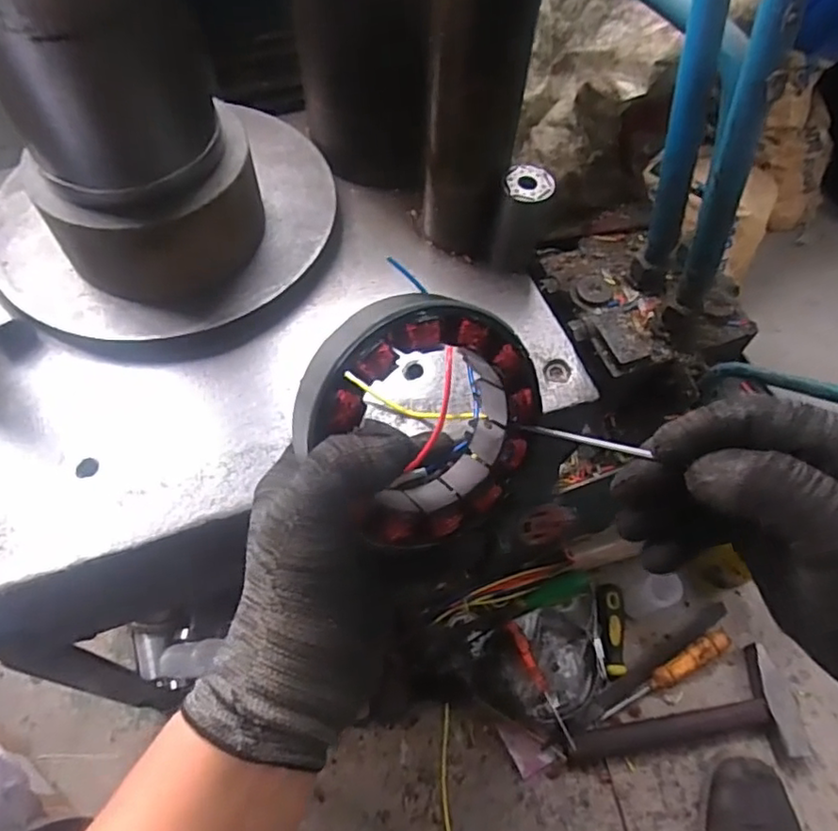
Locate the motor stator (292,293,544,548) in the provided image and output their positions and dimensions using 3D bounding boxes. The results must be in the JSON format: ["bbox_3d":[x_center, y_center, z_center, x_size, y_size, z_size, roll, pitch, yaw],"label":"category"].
[{"bbox_3d":[-0.002,0.002,0.296,0.117,0.127,0.043,-24,27,-19],"label":"motor stator"}]

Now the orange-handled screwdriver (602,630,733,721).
[{"bbox_3d":[0.302,0.314,0.753,0.181,0.023,0.026,-25,64,-16],"label":"orange-handled screwdriver"}]

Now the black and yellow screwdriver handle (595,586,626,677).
[{"bbox_3d":[0.240,0.262,0.772,0.028,0.026,0.113,4,60,0],"label":"black and yellow screwdriver handle"}]

